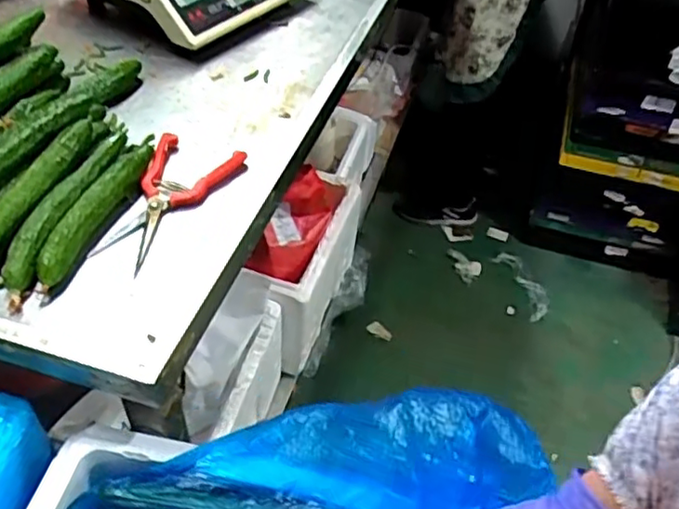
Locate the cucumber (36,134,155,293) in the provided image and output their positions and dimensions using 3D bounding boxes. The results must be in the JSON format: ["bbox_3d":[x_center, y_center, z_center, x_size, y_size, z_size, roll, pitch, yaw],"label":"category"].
[{"bbox_3d":[-0.251,-0.062,0.682,0.032,0.030,0.246,13,45,8],"label":"cucumber"}]

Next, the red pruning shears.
[{"bbox_3d":[-0.193,-0.063,0.704,0.104,0.023,0.204,16,45,11],"label":"red pruning shears"}]

